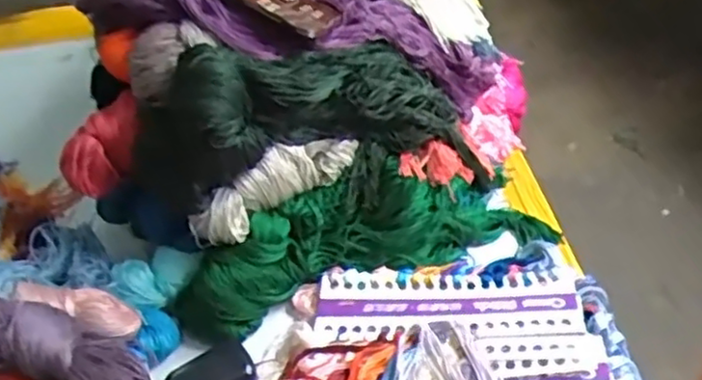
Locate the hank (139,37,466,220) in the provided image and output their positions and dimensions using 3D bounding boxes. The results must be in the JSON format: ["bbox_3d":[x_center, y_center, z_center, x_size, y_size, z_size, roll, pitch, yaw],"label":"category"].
[{"bbox_3d":[-0.046,-0.074,0.642,0.307,0.127,0.106,-14,44,-7],"label":"hank"}]

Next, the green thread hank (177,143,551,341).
[{"bbox_3d":[0.010,0.035,0.685,0.373,0.074,0.096,-17,45,-11],"label":"green thread hank"}]

